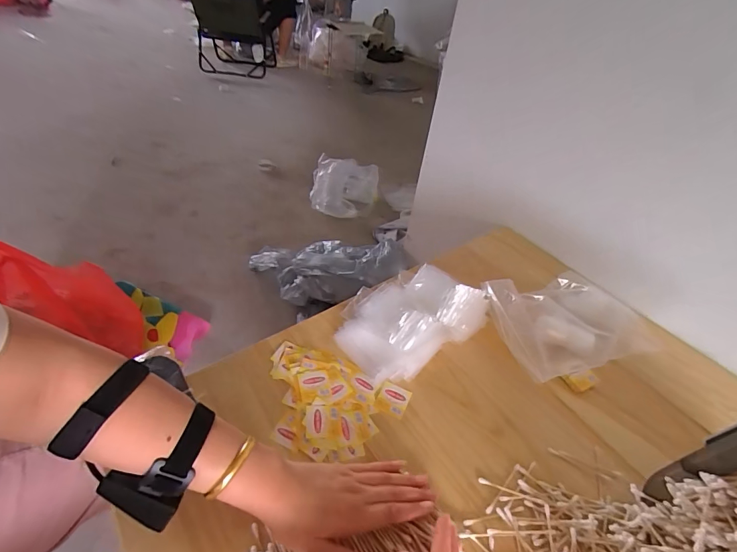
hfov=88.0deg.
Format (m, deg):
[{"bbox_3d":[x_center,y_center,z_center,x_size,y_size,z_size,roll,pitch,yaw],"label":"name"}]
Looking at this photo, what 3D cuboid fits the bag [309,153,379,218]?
[{"bbox_3d":[-0.104,-0.407,1.677,0.294,0.213,0.194,5,42,-3],"label":"bag"}]

